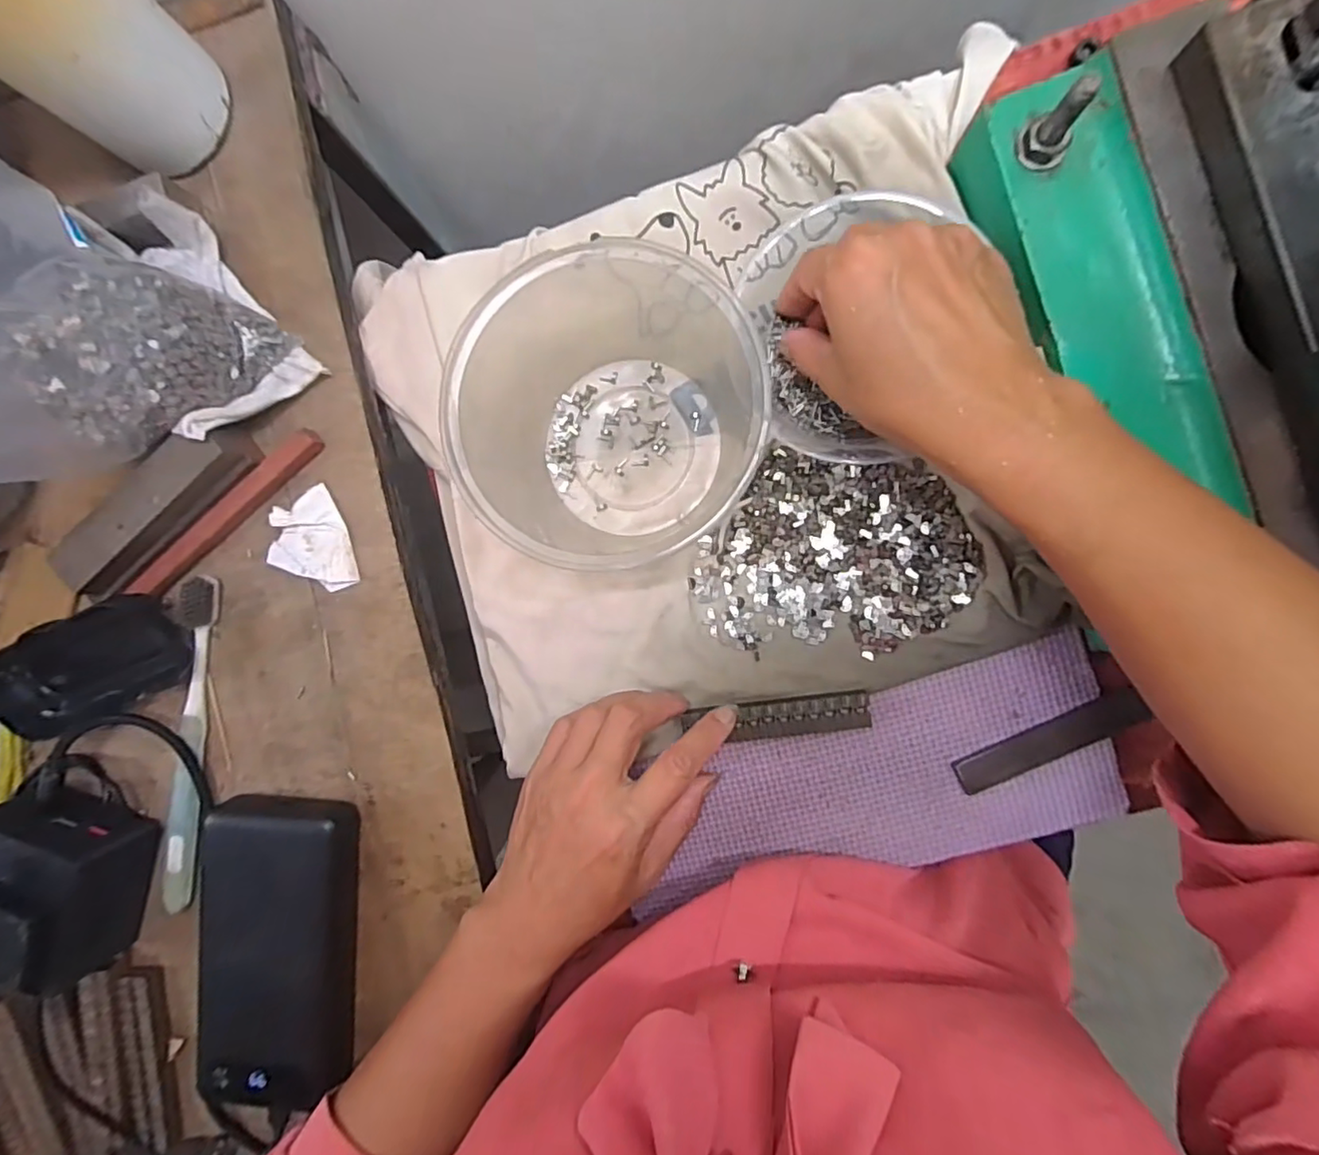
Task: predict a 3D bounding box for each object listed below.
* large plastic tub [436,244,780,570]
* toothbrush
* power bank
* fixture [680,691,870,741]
[{"bbox_3d":[-0.017,-0.086,0.303,0.160,0.076,0.146,0,92,6],"label":"large plastic tub"},{"bbox_3d":[-0.252,0.091,0.325,0.023,0.014,0.181,4,92,2],"label":"toothbrush"},{"bbox_3d":[-0.201,0.196,0.314,0.074,0.028,0.154,1,92,3],"label":"power bank"},{"bbox_3d":[0.062,0.074,0.319,0.096,0.008,0.020,-7,92,6],"label":"fixture"}]

